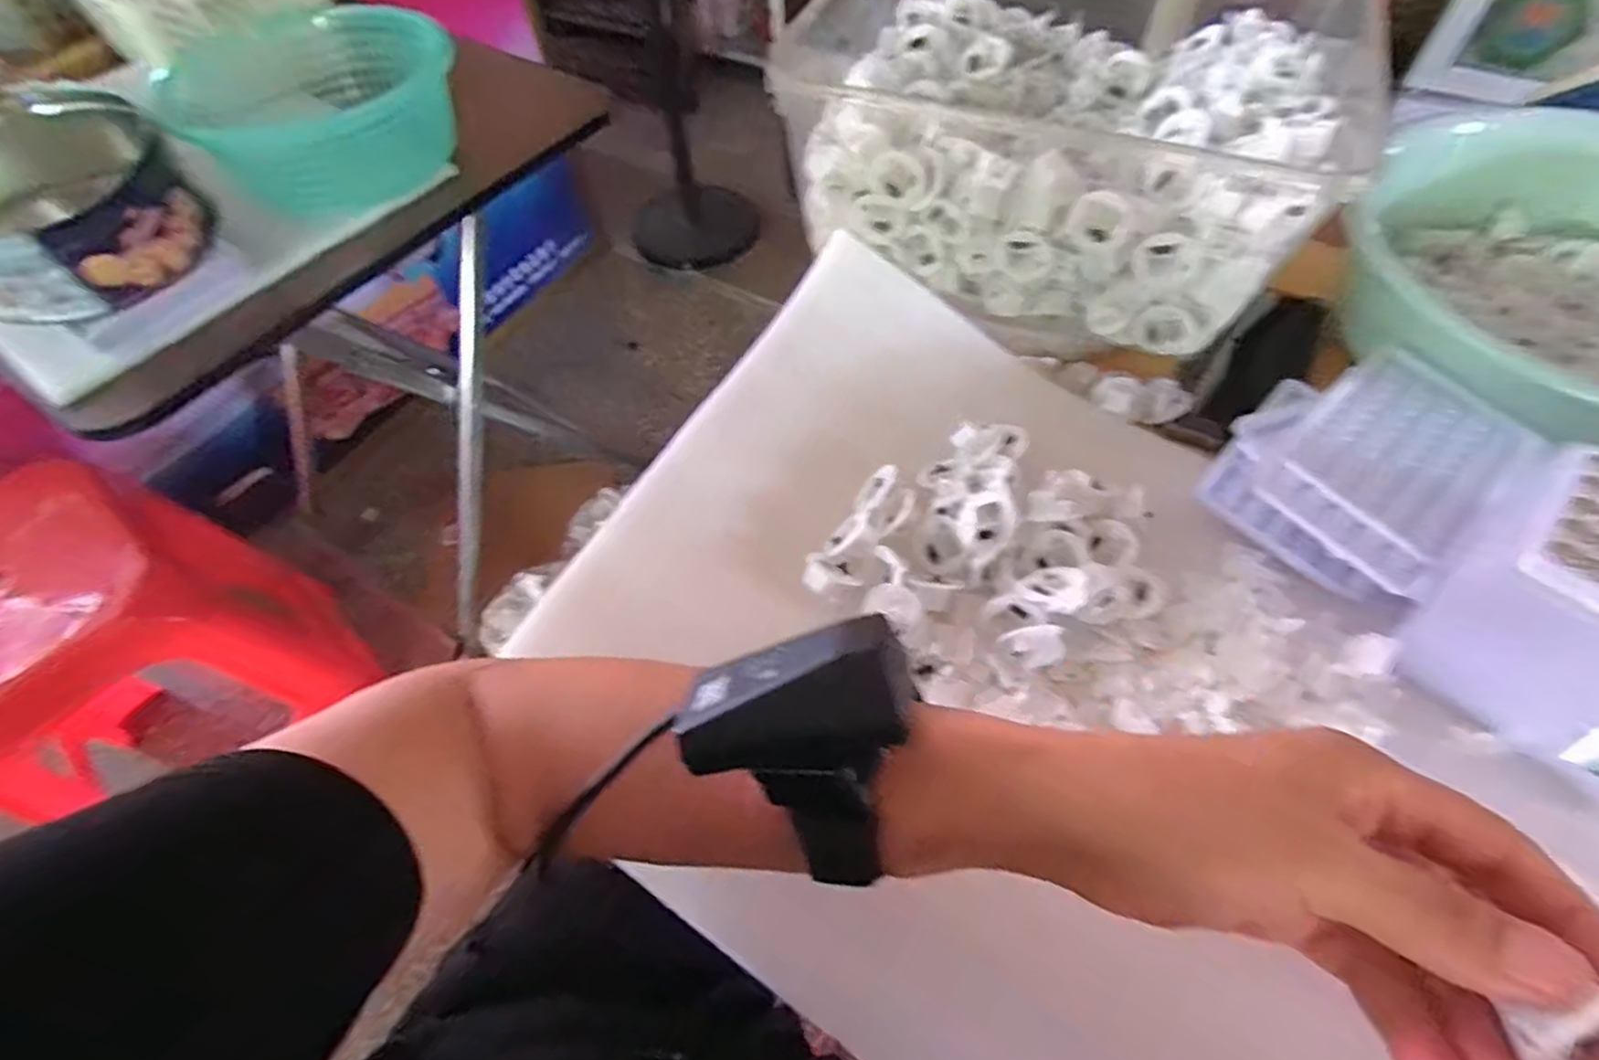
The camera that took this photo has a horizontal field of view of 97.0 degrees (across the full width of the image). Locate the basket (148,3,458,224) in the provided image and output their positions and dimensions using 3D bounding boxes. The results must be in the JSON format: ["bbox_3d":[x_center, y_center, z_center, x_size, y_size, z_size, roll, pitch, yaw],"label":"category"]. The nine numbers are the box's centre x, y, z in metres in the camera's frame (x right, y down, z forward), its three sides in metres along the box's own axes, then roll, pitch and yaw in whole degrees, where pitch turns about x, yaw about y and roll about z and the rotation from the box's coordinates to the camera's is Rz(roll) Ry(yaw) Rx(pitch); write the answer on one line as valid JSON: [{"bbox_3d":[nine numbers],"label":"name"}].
[{"bbox_3d":[-0.444,-0.384,0.659,0.181,0.106,0.220,31,64,21],"label":"basket"}]

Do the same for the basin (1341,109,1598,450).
[{"bbox_3d":[0.506,-0.160,0.452,0.263,0.094,0.263,-2,57,2],"label":"basin"}]

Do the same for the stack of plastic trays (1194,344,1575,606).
[{"bbox_3d":[0.321,-0.039,0.399,0.152,0.043,0.116,-35,62,-18],"label":"stack of plastic trays"}]

